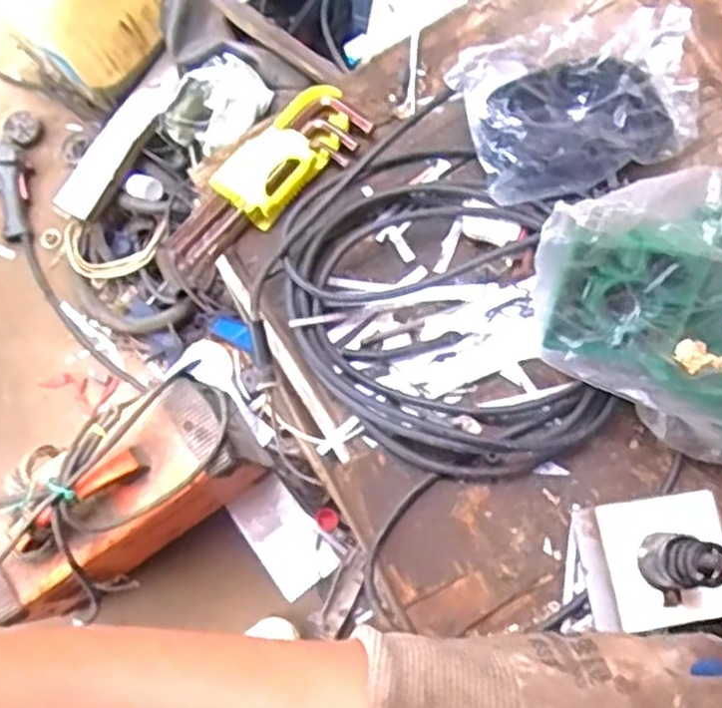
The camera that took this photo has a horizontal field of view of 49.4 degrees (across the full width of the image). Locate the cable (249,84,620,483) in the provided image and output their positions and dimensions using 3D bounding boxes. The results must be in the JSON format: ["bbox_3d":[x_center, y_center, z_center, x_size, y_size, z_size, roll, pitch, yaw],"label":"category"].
[{"bbox_3d":[0.059,-0.034,0.530,0.193,0.029,0.248,-44,80,-11],"label":"cable"}]

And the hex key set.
[{"bbox_3d":[-0.070,-0.127,0.563,0.167,0.020,0.054,-42,79,-10],"label":"hex key set"}]

